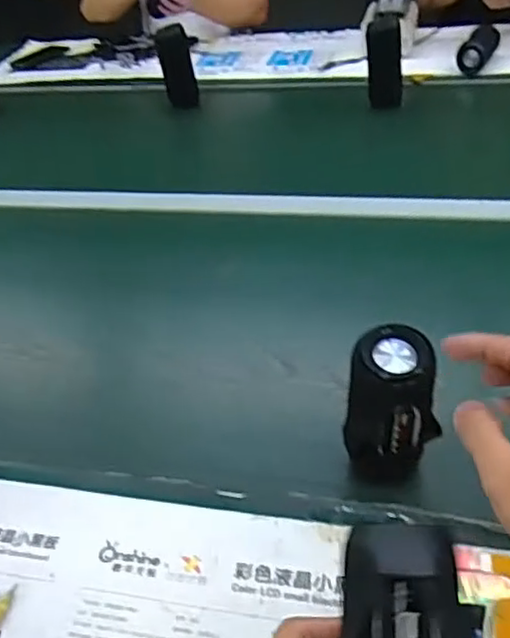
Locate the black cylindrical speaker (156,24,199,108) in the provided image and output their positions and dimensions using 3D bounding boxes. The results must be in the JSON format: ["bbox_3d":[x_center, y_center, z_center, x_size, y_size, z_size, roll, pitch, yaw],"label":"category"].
[{"bbox_3d":[-0.158,-0.529,1.325,0.063,0.144,0.054,-22,42,-18],"label":"black cylindrical speaker"}]

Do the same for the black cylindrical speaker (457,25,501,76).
[{"bbox_3d":[0.476,-0.575,1.361,0.057,0.061,0.142,18,45,27],"label":"black cylindrical speaker"}]

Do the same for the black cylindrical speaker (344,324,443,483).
[{"bbox_3d":[0.113,0.076,0.534,0.069,0.132,0.051,1,39,8],"label":"black cylindrical speaker"}]

